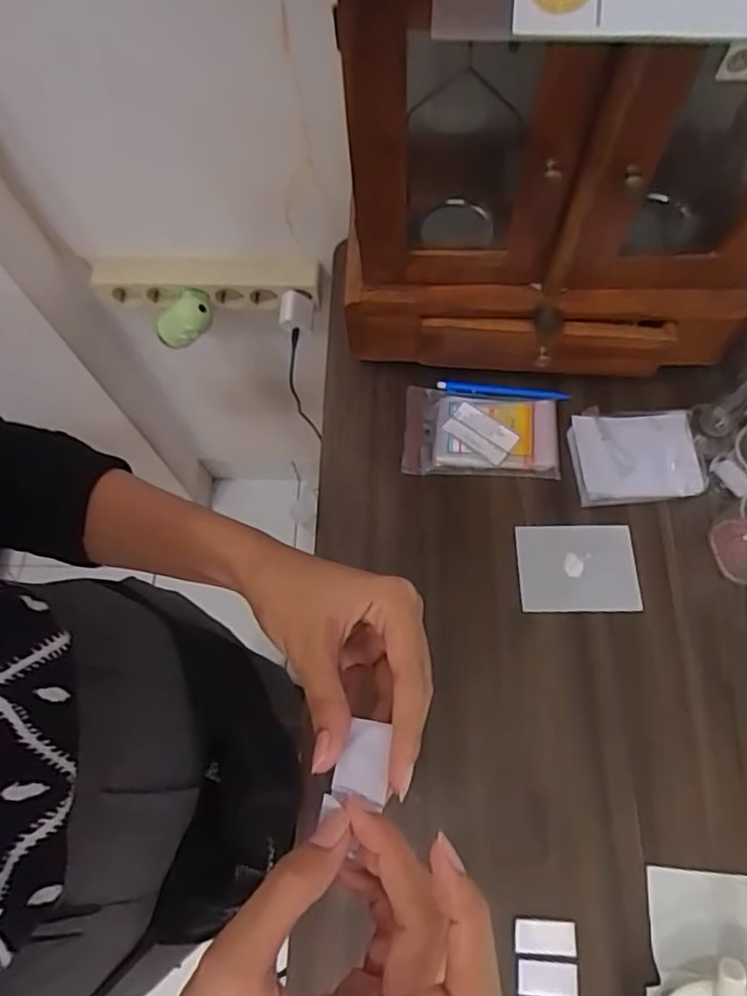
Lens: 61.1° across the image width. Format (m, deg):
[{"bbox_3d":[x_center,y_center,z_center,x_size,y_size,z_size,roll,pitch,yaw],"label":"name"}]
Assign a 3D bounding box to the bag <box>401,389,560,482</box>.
[{"bbox_3d":[0.111,-0.068,0.652,0.157,0.014,0.095,4,68,4],"label":"bag"}]

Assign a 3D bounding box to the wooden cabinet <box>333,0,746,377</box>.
[{"bbox_3d":[0.159,-0.272,0.507,0.356,0.369,0.169,4,68,4],"label":"wooden cabinet"}]

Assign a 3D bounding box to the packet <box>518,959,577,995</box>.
[{"bbox_3d":[0.132,0.365,0.478,0.045,0.004,0.024,6,68,5],"label":"packet"}]

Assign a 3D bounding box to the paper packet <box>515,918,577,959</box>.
[{"bbox_3d":[0.133,0.340,0.488,0.047,0.004,0.023,4,68,4],"label":"paper packet"}]

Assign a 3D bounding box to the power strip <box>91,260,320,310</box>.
[{"bbox_3d":[-0.216,-0.278,0.827,0.289,0.062,0.029,1,68,3],"label":"power strip"}]

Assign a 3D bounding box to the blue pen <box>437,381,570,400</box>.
[{"bbox_3d":[0.138,-0.113,0.676,0.137,0.005,0.014,5,68,5],"label":"blue pen"}]

